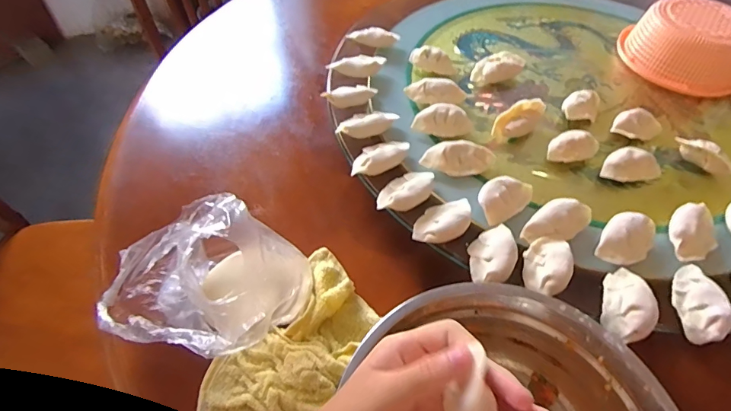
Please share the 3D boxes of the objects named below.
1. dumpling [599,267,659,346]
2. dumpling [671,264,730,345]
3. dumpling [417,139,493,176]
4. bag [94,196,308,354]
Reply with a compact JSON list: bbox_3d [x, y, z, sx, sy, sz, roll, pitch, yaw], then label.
[{"bbox_3d":[0.228,0.084,0.368,0.036,0.023,0.067,17,53,11],"label":"dumpling"},{"bbox_3d":[0.291,0.083,0.373,0.031,0.022,0.071,7,52,3],"label":"dumpling"},{"bbox_3d":[0.103,-0.052,0.469,0.079,0.023,0.036,-5,52,-6],"label":"dumpling"},{"bbox_3d":[-0.137,0.059,0.366,0.161,0.124,0.116,11,52,6],"label":"bag"}]

